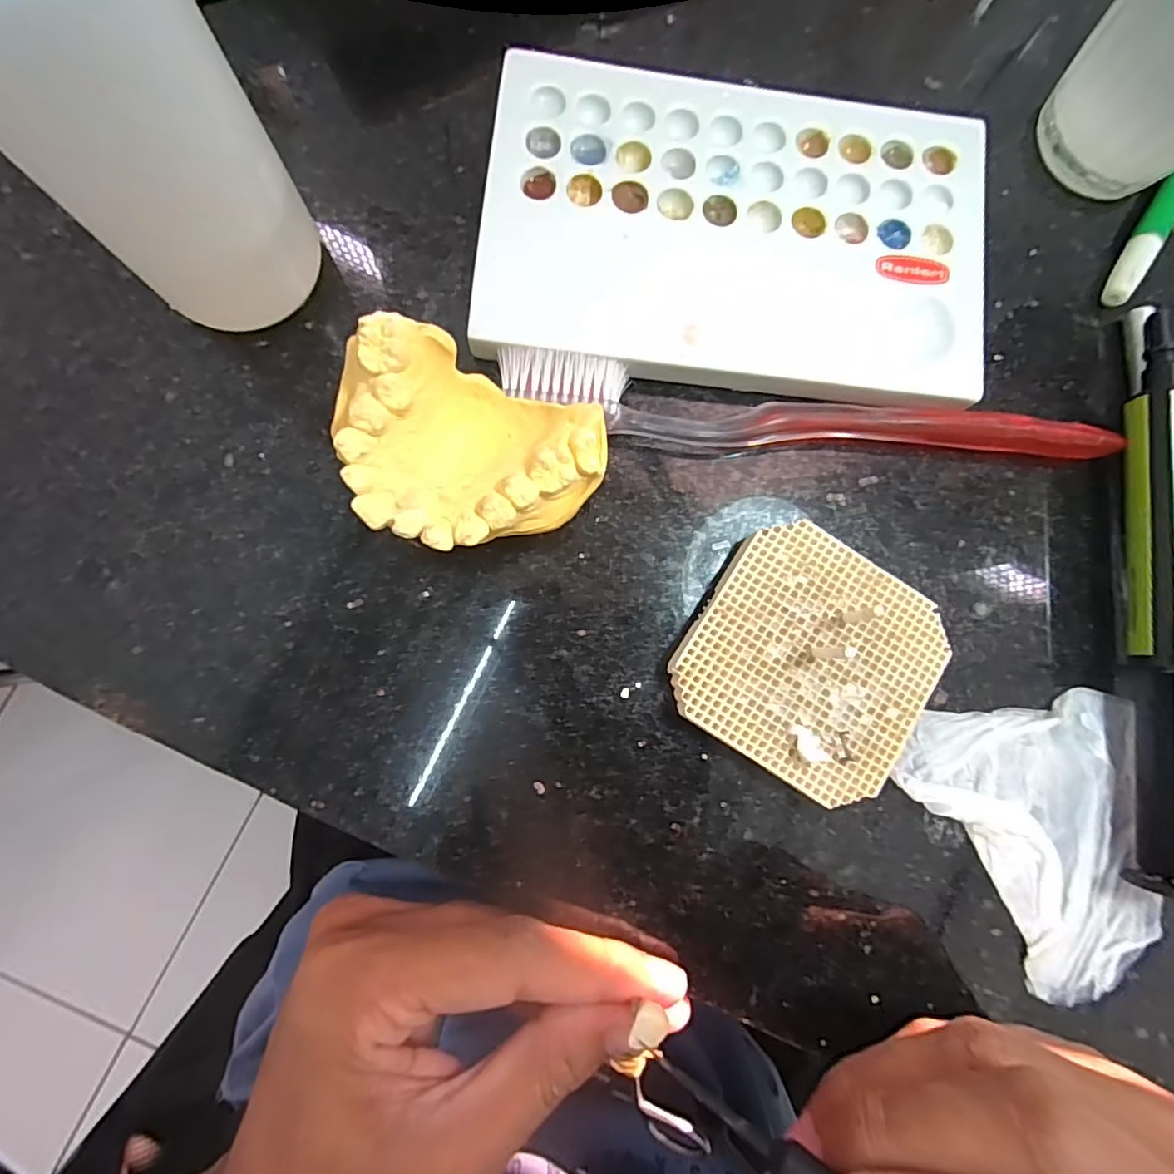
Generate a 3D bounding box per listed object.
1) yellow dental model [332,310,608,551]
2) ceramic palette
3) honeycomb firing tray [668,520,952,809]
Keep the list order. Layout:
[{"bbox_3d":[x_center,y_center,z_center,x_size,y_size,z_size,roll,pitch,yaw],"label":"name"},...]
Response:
[{"bbox_3d":[-0.029,-0.032,0.147,0.062,0.036,0.047,18,84,-3],"label":"yellow dental model"},{"bbox_3d":[0.046,-0.108,0.173,0.149,0.011,0.097,5,85,-4],"label":"ceramic palette"},{"bbox_3d":[0.063,0.020,0.162,0.066,0.011,0.064,34,83,-1],"label":"honeycomb firing tray"}]

